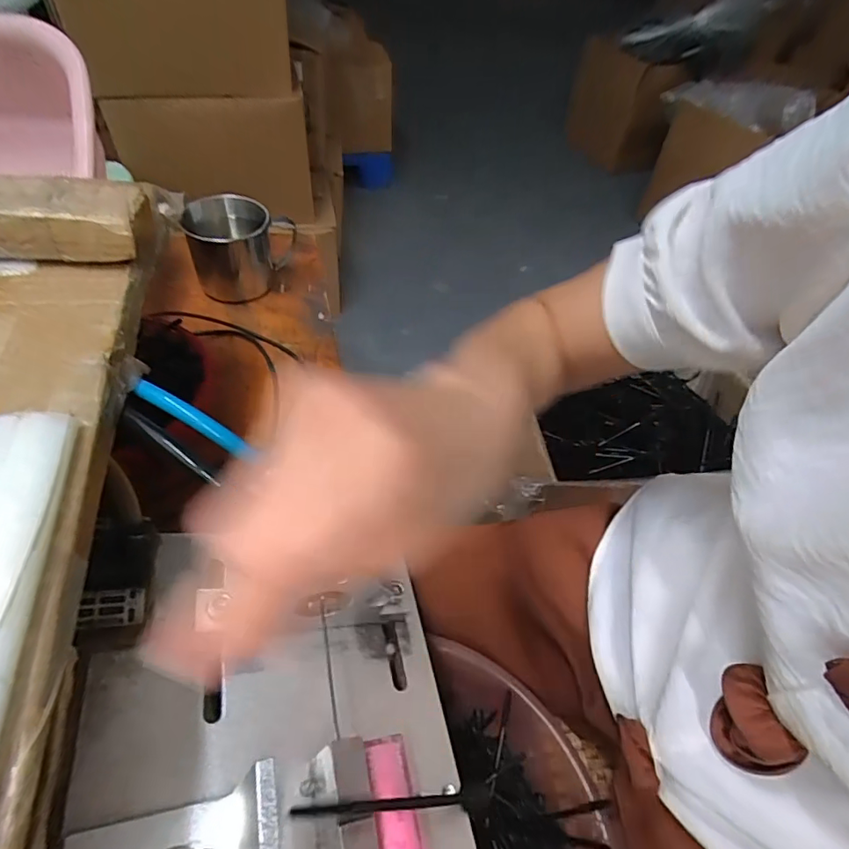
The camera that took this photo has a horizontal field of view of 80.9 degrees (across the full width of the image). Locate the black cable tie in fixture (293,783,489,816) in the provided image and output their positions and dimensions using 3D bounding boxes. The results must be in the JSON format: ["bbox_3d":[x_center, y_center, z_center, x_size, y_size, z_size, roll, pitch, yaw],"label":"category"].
[{"bbox_3d":[-0.009,0.148,0.195,0.096,0.006,0.008,27,40,-35],"label":"black cable tie in fixture"}]

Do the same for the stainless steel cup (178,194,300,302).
[{"bbox_3d":[-0.162,-0.156,0.452,0.089,0.073,0.068,-14,53,-15],"label":"stainless steel cup"}]

